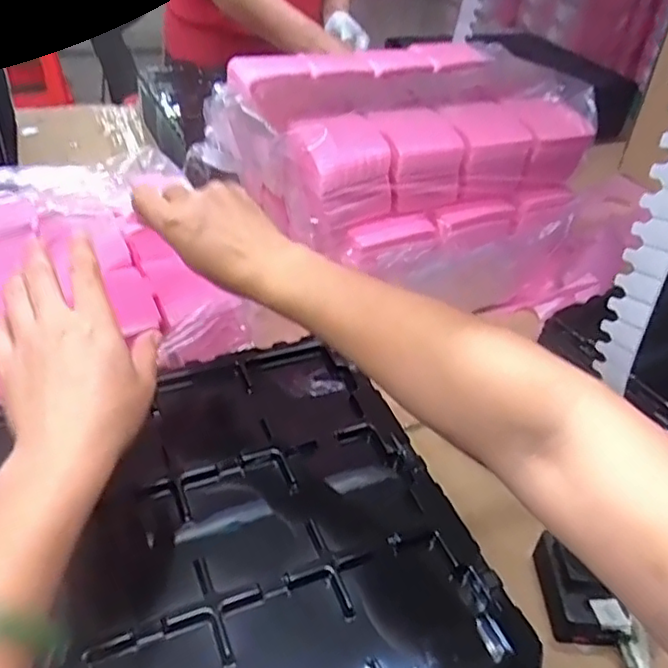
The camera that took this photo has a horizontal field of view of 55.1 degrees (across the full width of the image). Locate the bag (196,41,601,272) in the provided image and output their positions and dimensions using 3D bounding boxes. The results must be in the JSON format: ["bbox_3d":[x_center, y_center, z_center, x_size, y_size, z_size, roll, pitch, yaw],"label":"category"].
[{"bbox_3d":[0.063,-0.234,0.731,0.348,0.128,0.297,-15,44,-24],"label":"bag"}]

